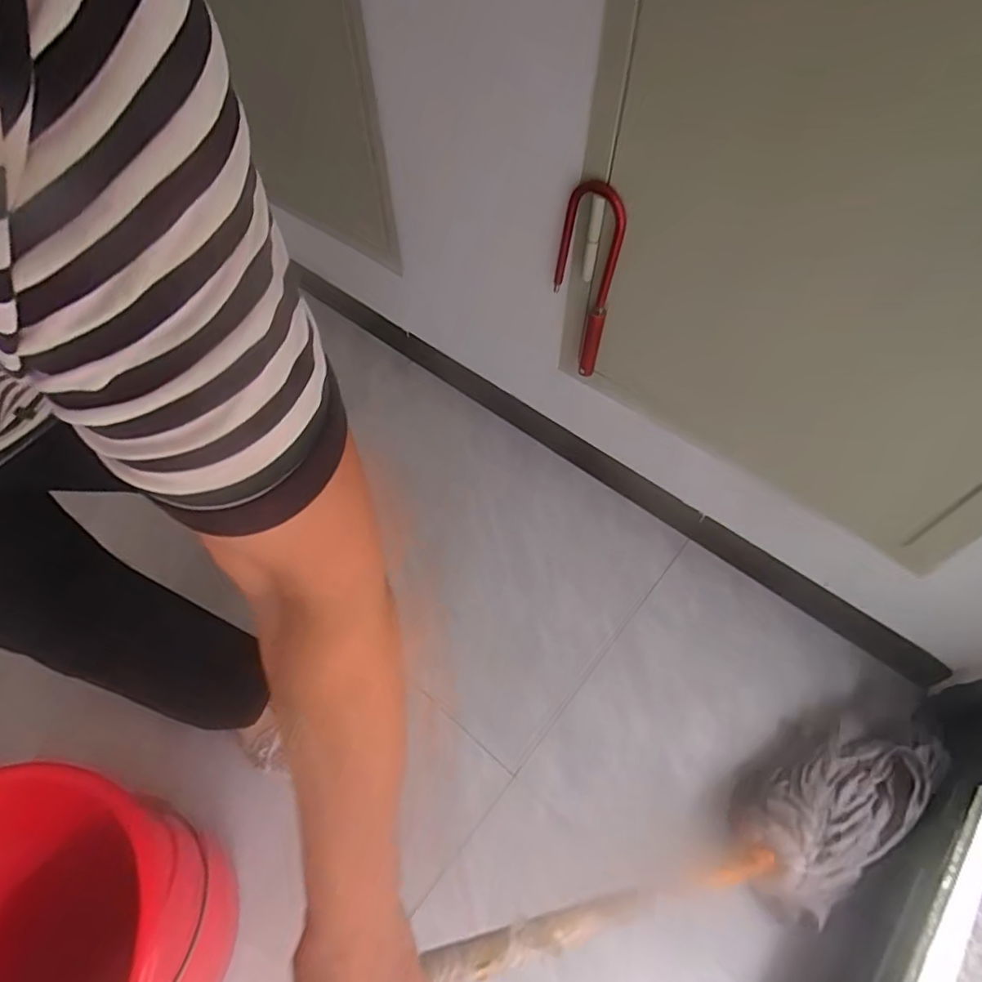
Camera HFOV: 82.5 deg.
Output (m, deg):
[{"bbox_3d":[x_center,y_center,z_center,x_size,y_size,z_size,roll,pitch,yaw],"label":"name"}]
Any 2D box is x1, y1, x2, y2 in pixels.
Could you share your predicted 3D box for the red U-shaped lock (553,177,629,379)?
[{"bbox_3d":[0.143,-0.334,0.889,0.028,0.313,0.117,-34,59,-25],"label":"red U-shaped lock"}]

